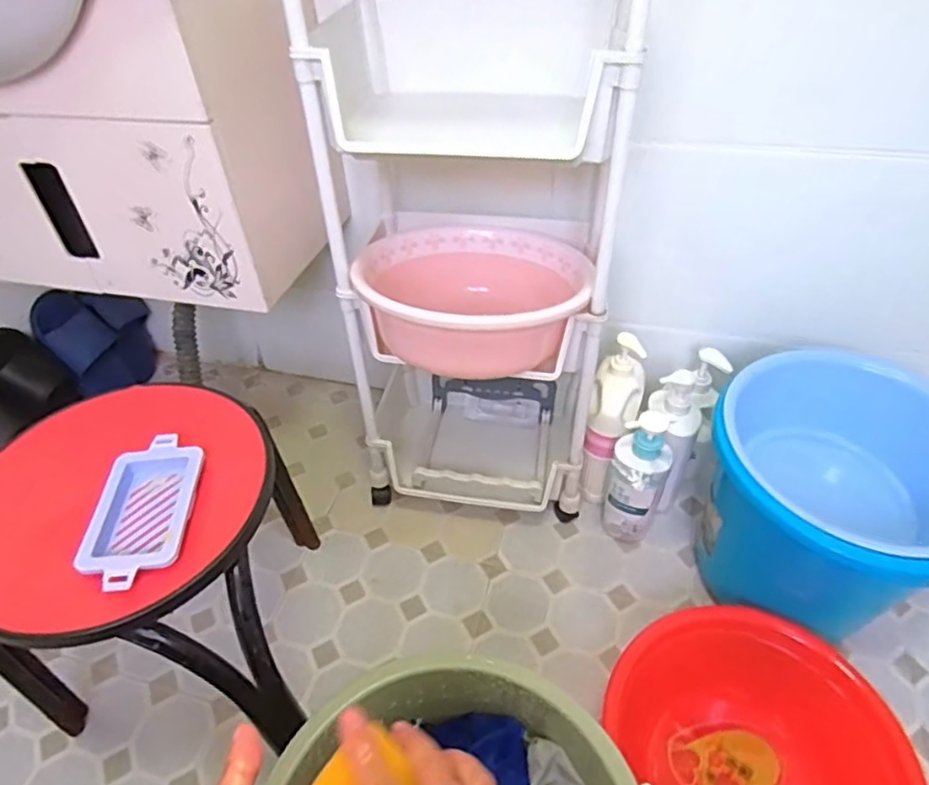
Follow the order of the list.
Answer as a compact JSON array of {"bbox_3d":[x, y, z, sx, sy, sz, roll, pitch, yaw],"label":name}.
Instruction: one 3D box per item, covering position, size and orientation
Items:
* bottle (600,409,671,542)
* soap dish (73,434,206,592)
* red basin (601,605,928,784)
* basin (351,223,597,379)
[{"bbox_3d":[0.256,0.140,0.948,0.078,0.257,0.072,-2,43,2],"label":"bottle"},{"bbox_3d":[-0.283,0.108,0.568,0.087,0.034,0.158,-5,43,-2],"label":"soap dish"},{"bbox_3d":[0.341,0.441,0.745,0.281,0.151,0.335,-15,46,-13],"label":"red basin"},{"bbox_3d":[0.015,-0.143,0.884,0.296,0.112,0.274,1,43,5],"label":"basin"}]

